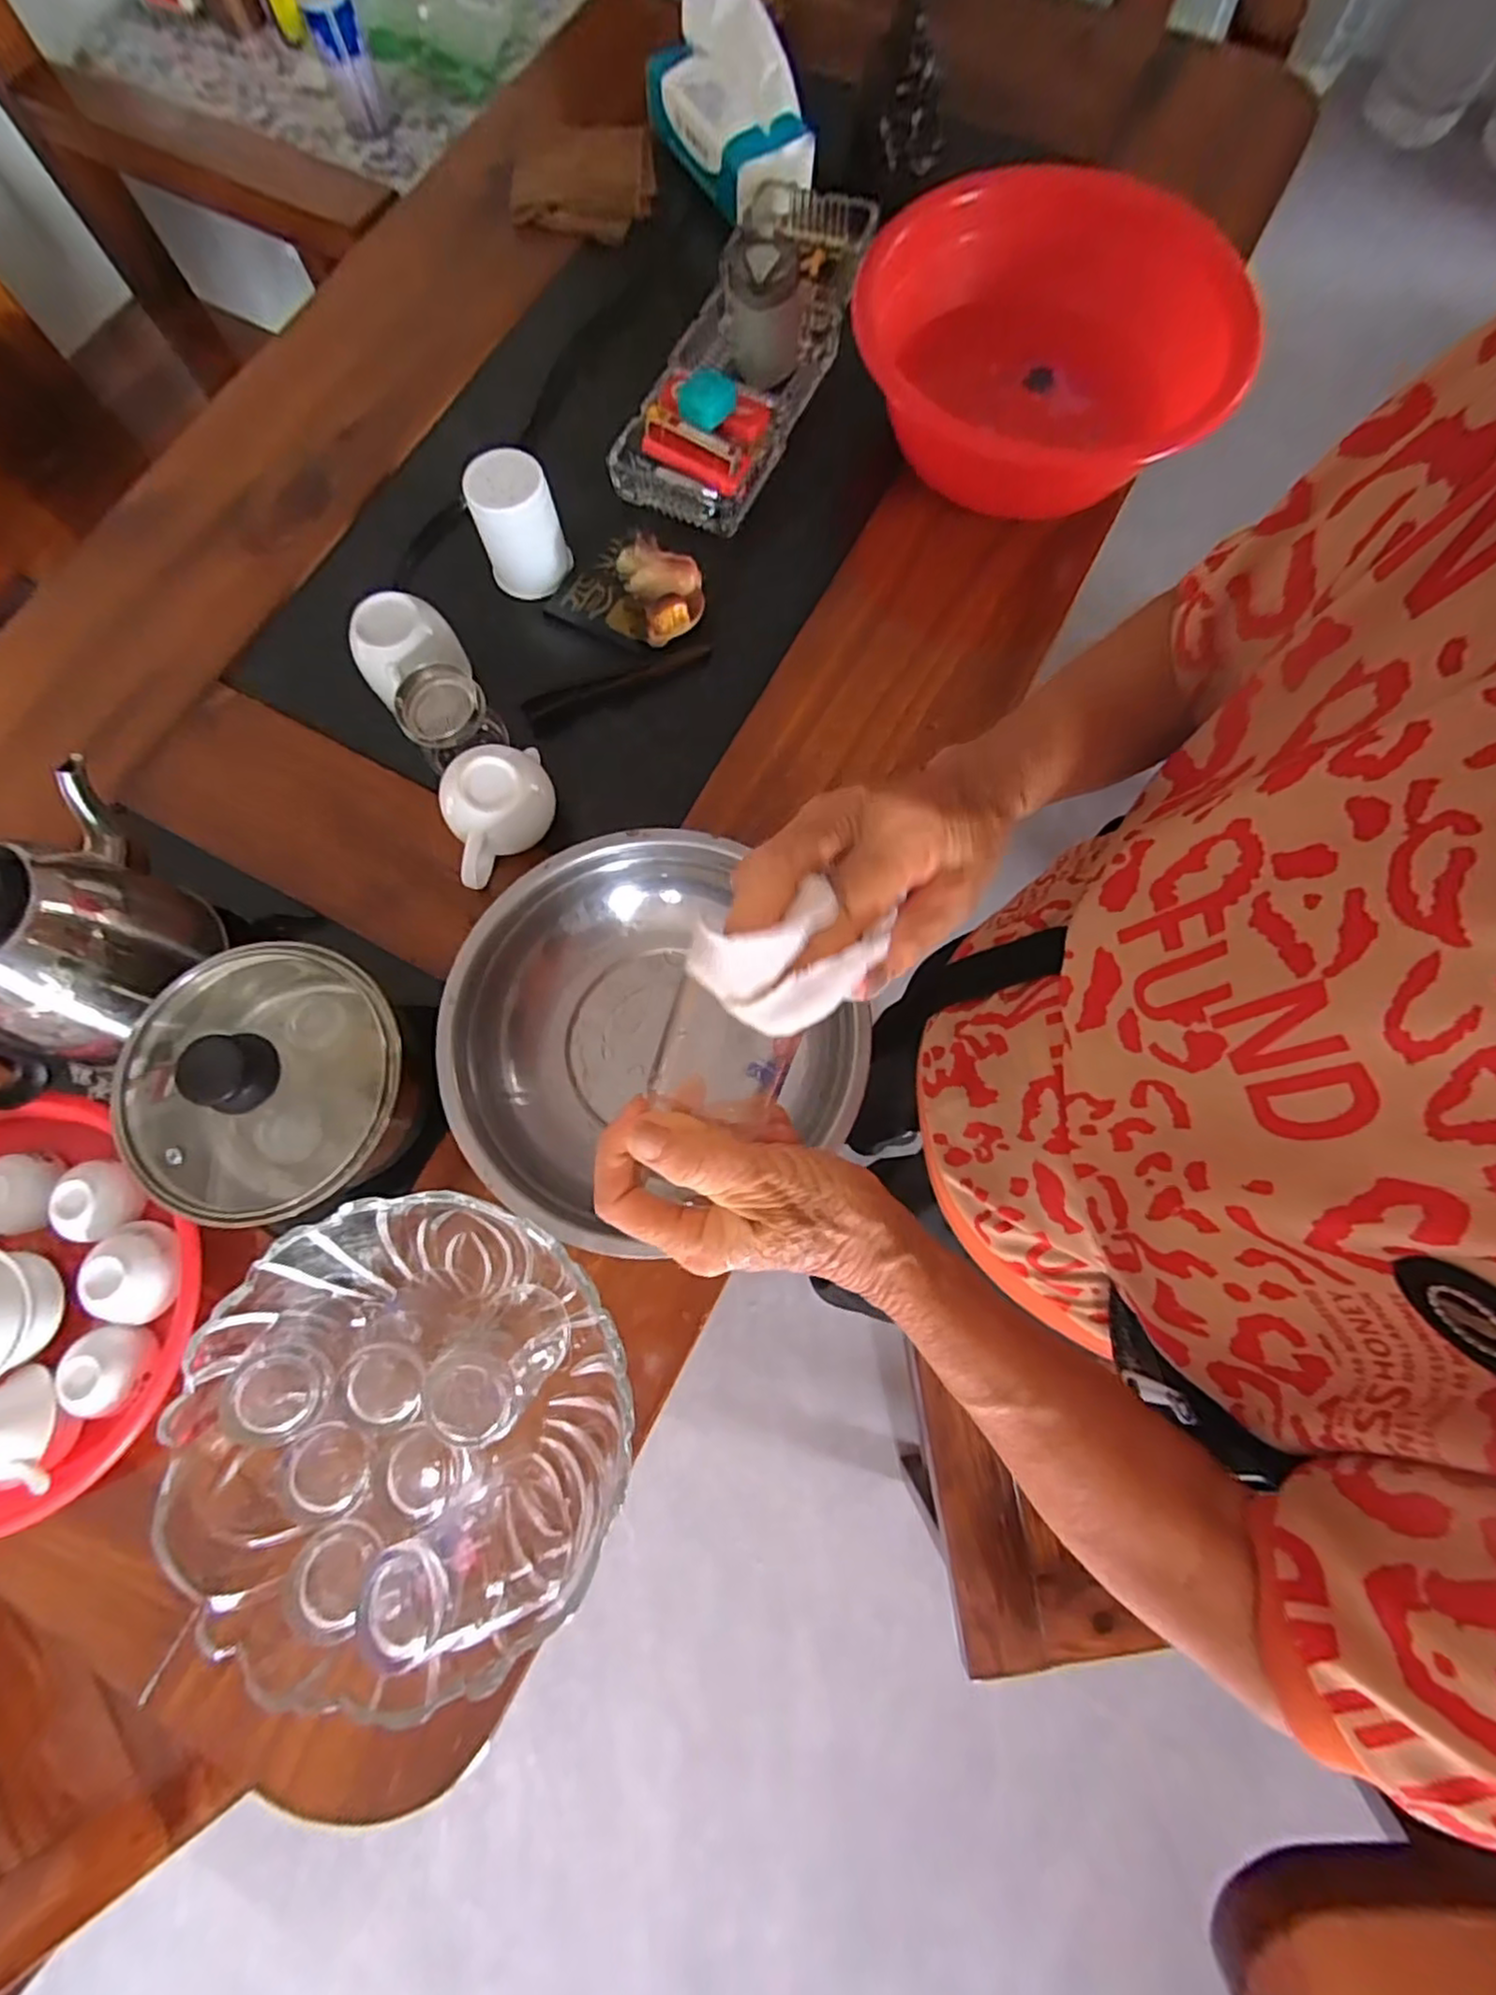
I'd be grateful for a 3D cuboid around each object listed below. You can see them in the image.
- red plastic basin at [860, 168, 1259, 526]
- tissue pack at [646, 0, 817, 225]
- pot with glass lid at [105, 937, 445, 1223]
[{"bbox_3d":[0.241,-0.536,0.594,0.290,0.099,0.290,0,76,0],"label":"red plastic basin"},{"bbox_3d":[-0.017,-0.834,0.660,0.108,0.081,0.166,-30,78,-7],"label":"tissue pack"},{"bbox_3d":[-0.292,0.053,0.430,0.143,0.127,0.160,-18,77,-4],"label":"pot with glass lid"}]

